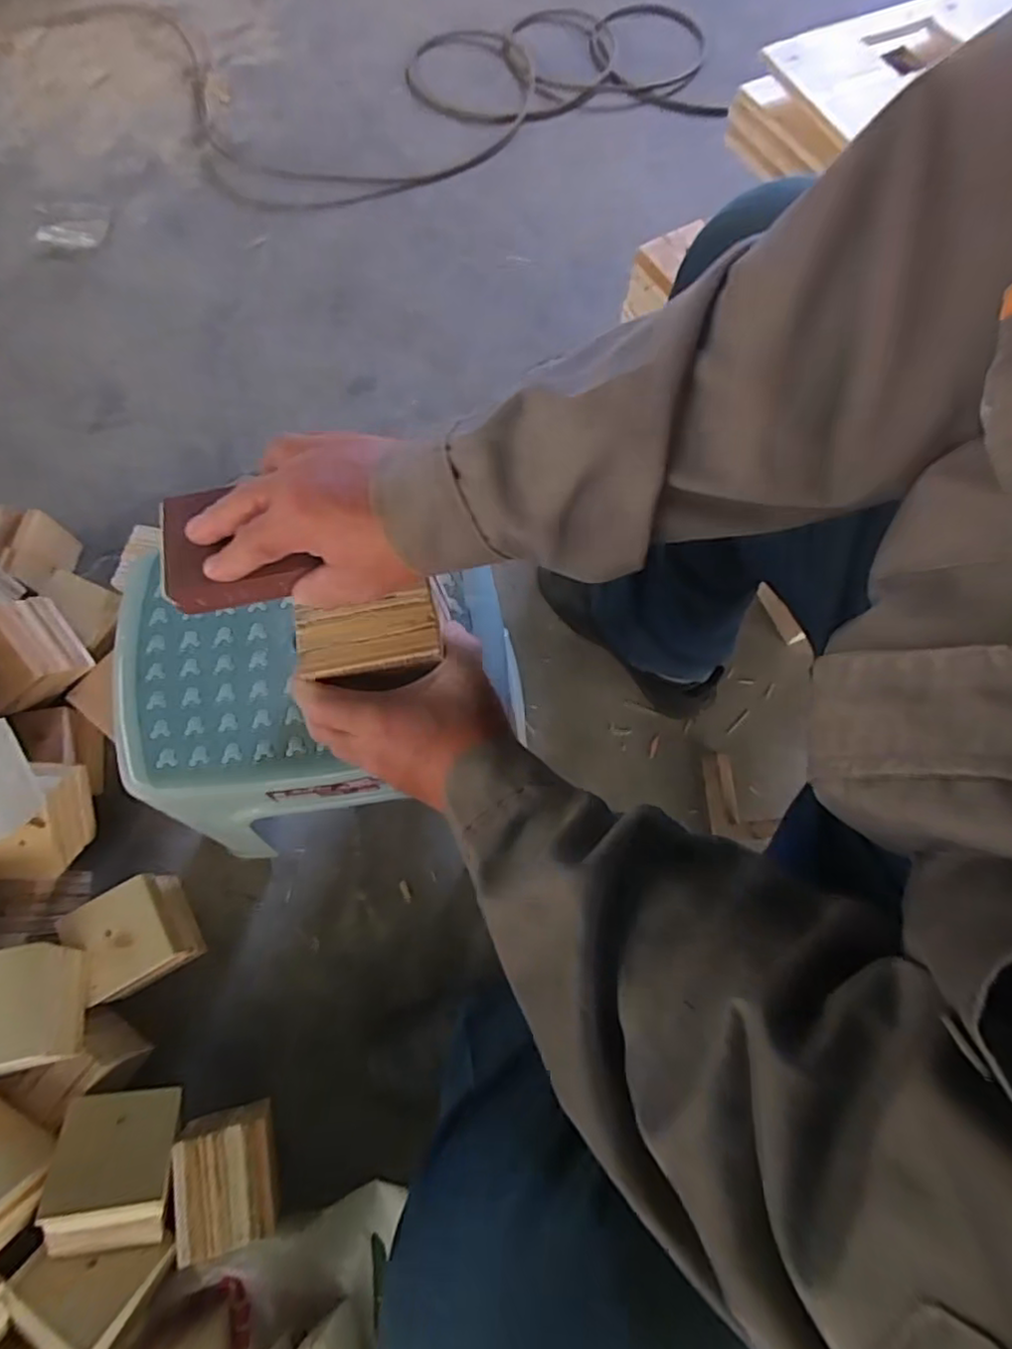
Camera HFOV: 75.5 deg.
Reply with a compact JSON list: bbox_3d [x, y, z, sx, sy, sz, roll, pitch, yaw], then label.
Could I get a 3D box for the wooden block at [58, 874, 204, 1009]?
[{"bbox_3d":[-0.394,0.278,0.694,0.105,0.078,0.103,-33,75,-11],"label":"wooden block"}]

